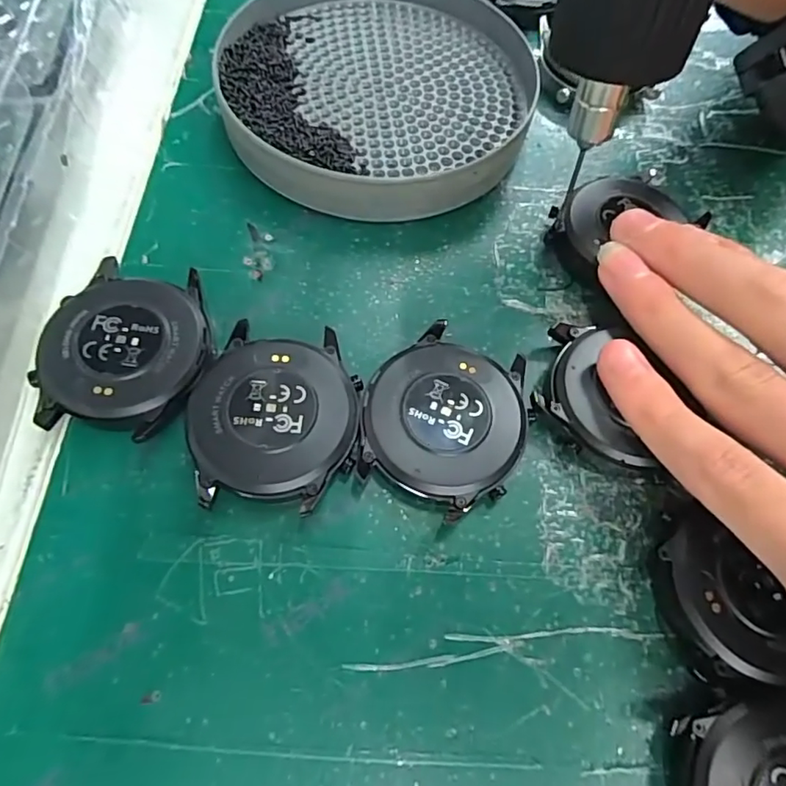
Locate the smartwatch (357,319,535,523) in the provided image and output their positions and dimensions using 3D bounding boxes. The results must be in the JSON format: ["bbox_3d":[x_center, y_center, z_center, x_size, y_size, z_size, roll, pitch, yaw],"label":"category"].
[{"bbox_3d":[0.014,0.007,0.145,0.042,0.011,0.048,23,66,8],"label":"smartwatch"}]

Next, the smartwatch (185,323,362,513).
[{"bbox_3d":[-0.031,0.007,0.143,0.043,0.011,0.048,5,65,-1],"label":"smartwatch"}]

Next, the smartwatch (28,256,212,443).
[{"bbox_3d":[-0.074,-0.012,0.148,0.044,0.012,0.050,6,65,0],"label":"smartwatch"}]

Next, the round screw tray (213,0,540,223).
[{"bbox_3d":[-0.005,-0.113,0.195,0.112,0.020,0.115,1,65,-2],"label":"round screw tray"}]

